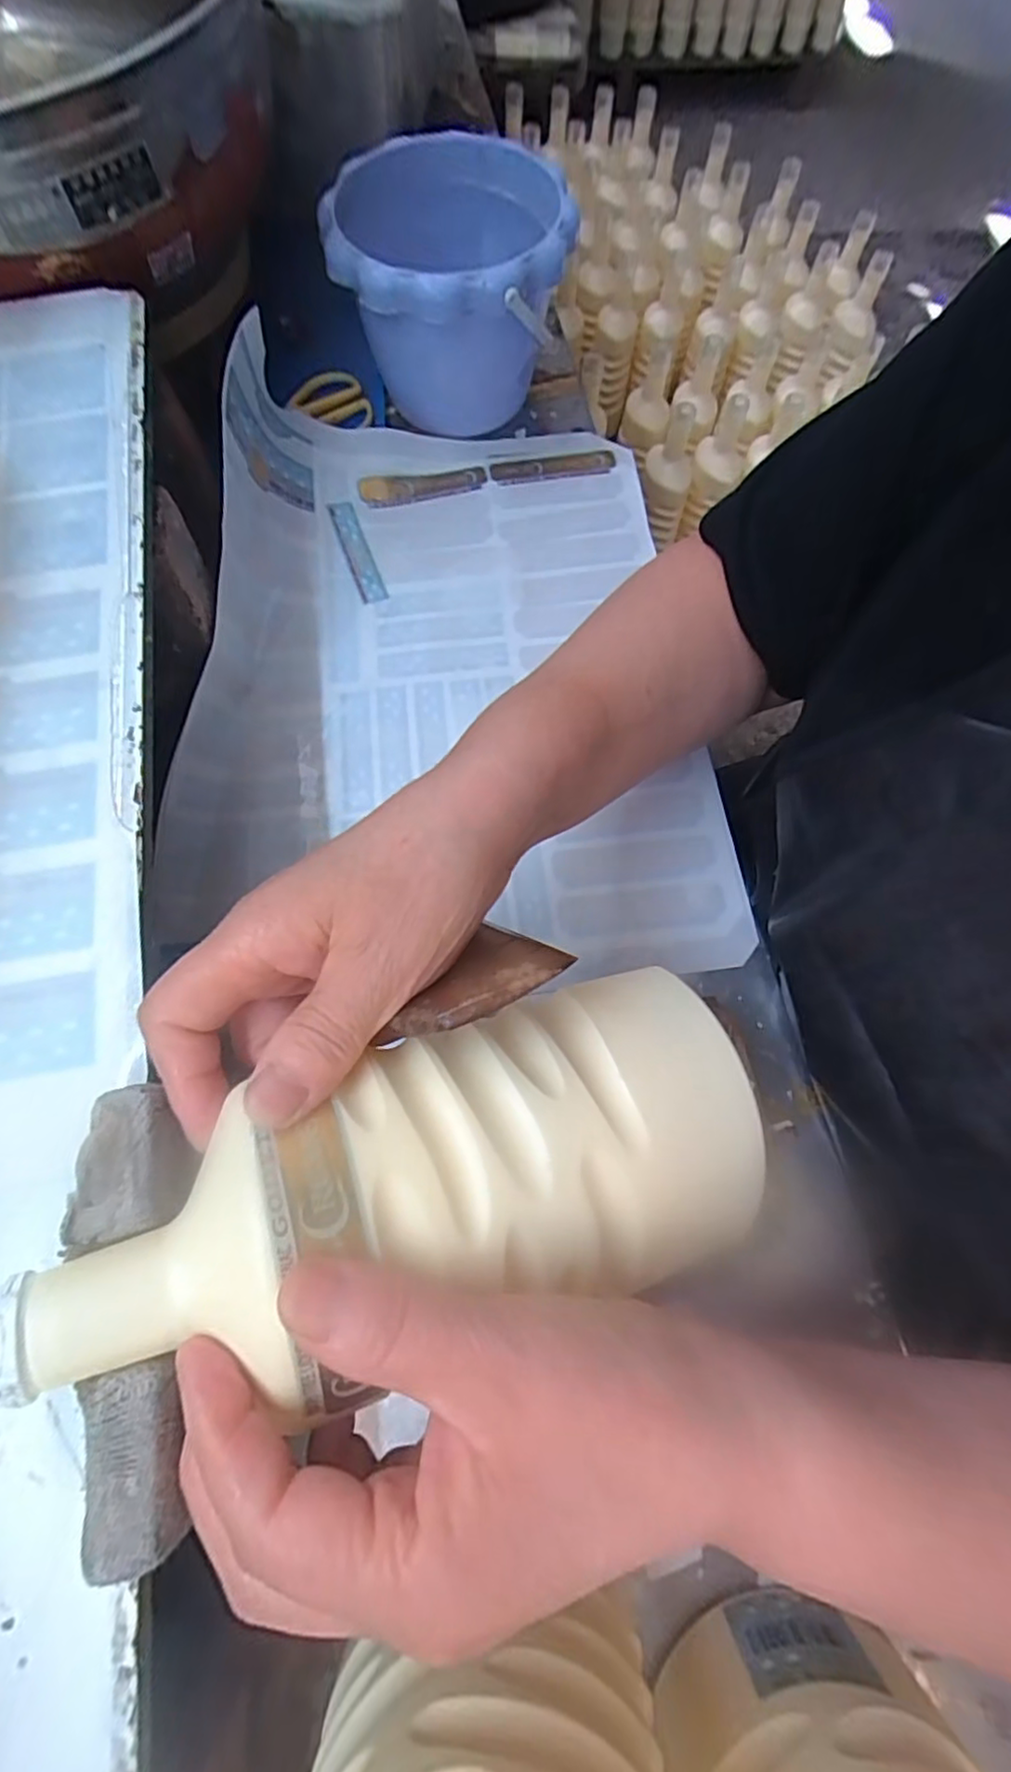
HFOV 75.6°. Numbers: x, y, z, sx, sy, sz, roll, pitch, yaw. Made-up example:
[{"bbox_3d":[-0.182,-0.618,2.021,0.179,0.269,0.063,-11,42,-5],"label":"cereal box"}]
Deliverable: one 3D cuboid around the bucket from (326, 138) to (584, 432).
[{"bbox_3d":[-0.032,-0.388,0.441,0.140,0.120,0.144,1,70,-3],"label":"bucket"}]

